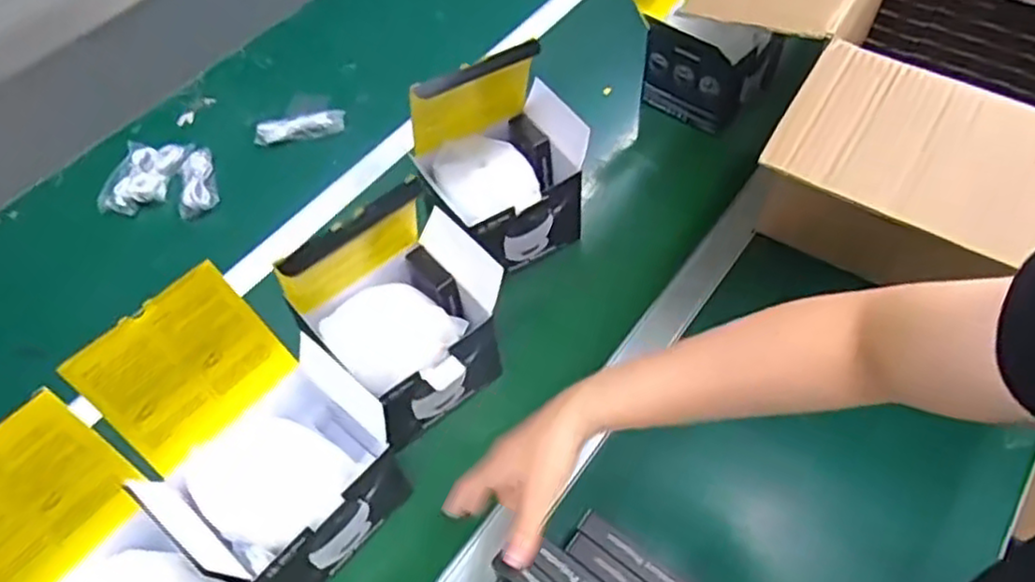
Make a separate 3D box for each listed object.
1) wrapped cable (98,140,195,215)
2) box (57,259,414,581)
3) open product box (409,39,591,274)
[{"bbox_3d":[-0.493,-0.153,0.926,0.085,0.015,0.121,7,51,7],"label":"wrapped cable"},{"bbox_3d":[-0.239,0.135,0.609,0.211,0.184,0.166,31,58,24],"label":"box"},{"bbox_3d":[-0.018,-0.151,0.777,0.158,0.211,0.128,-25,55,-18],"label":"open product box"}]

